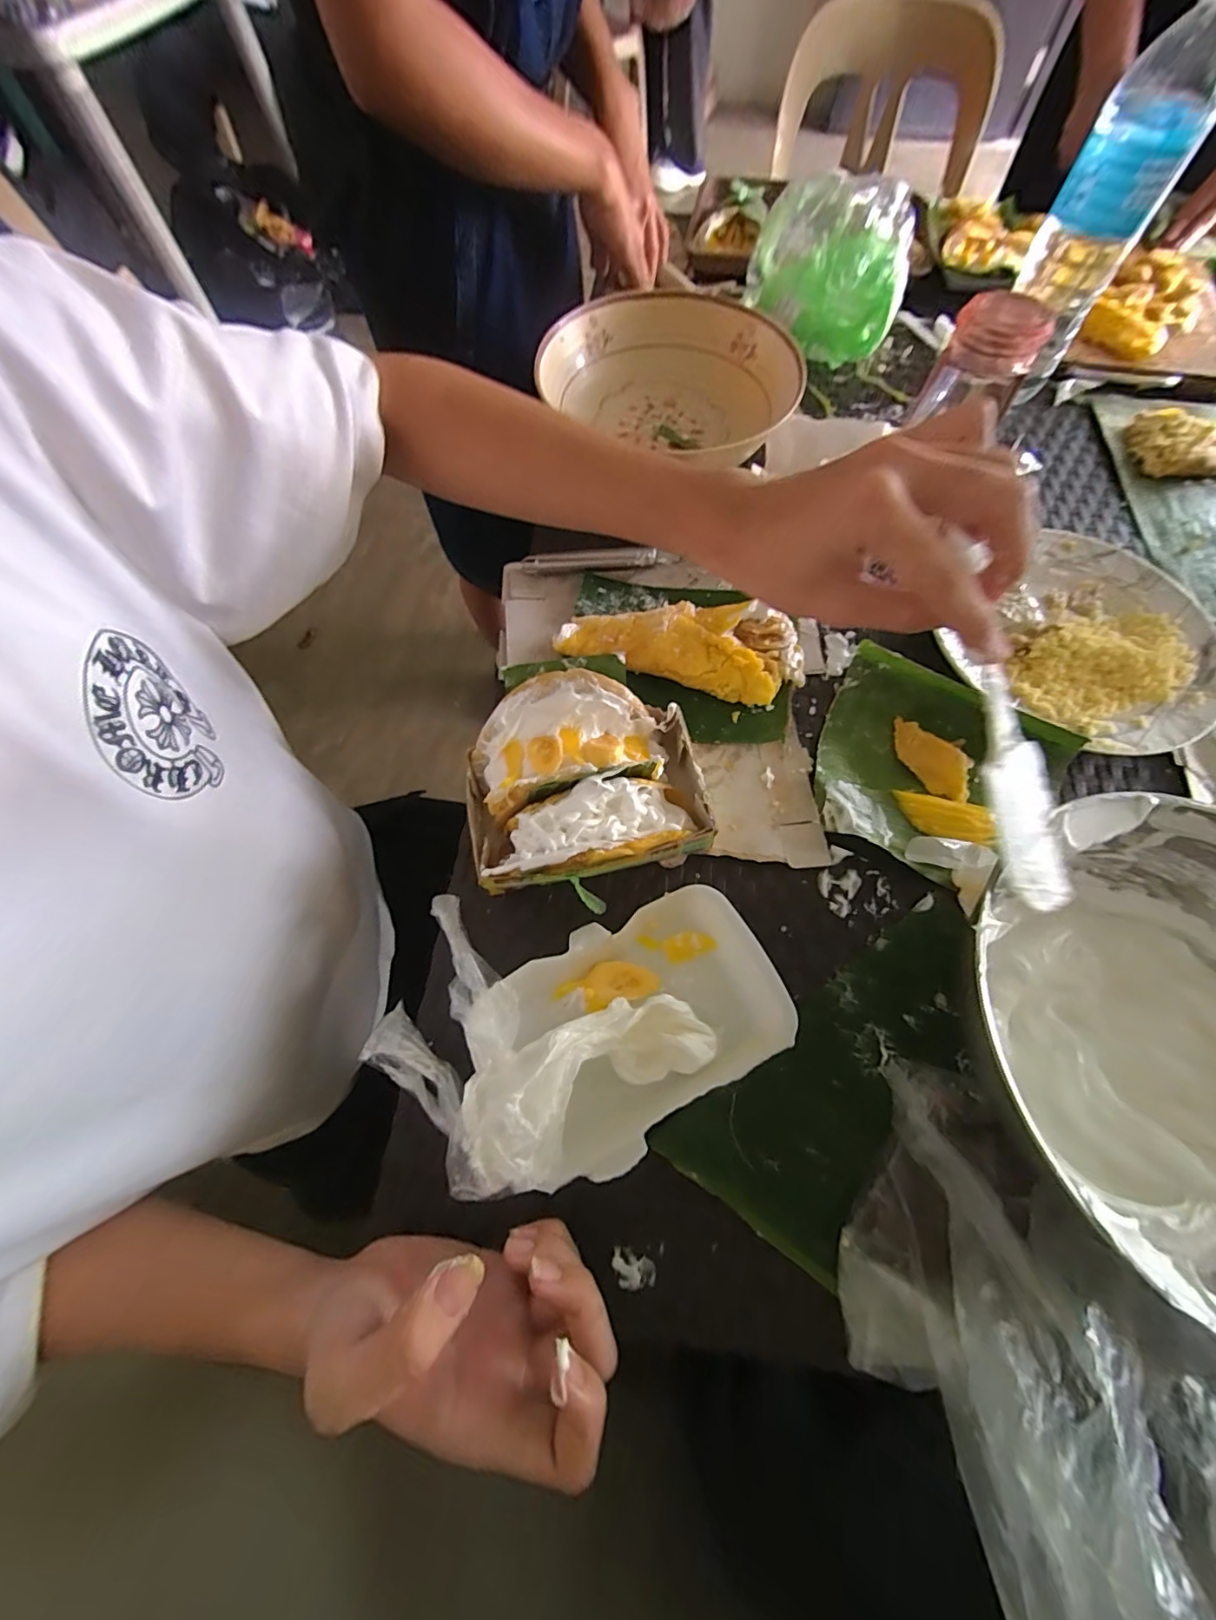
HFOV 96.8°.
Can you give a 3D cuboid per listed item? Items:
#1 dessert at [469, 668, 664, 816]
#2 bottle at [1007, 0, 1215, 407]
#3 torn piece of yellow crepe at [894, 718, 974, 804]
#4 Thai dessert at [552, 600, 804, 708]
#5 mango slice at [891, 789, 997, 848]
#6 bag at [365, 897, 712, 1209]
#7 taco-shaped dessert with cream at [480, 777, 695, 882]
[{"bbox_3d":[-0.029,-0.042,0.375,0.127,0.068,0.074,-11,67,-5],"label":"dessert"},{"bbox_3d":[0.424,-0.514,0.463,0.076,0.228,0.061,31,70,12],"label":"bottle"},{"bbox_3d":[0.240,-0.039,0.400,0.033,0.006,0.072,-39,64,14],"label":"torn piece of yellow crepe"},{"bbox_3d":[0.059,-0.137,0.433,0.188,0.030,0.078,14,67,6],"label":"Thai dessert"},{"bbox_3d":[0.239,0.006,0.385,0.065,0.005,0.030,16,77,23],"label":"mango slice"},{"bbox_3d":[-0.044,0.133,0.303,0.183,0.051,0.134,26,69,11],"label":"bag"},{"bbox_3d":[-0.011,0.019,0.350,0.130,0.068,0.054,-14,67,-6],"label":"taco-shaped dessert with cream"}]

